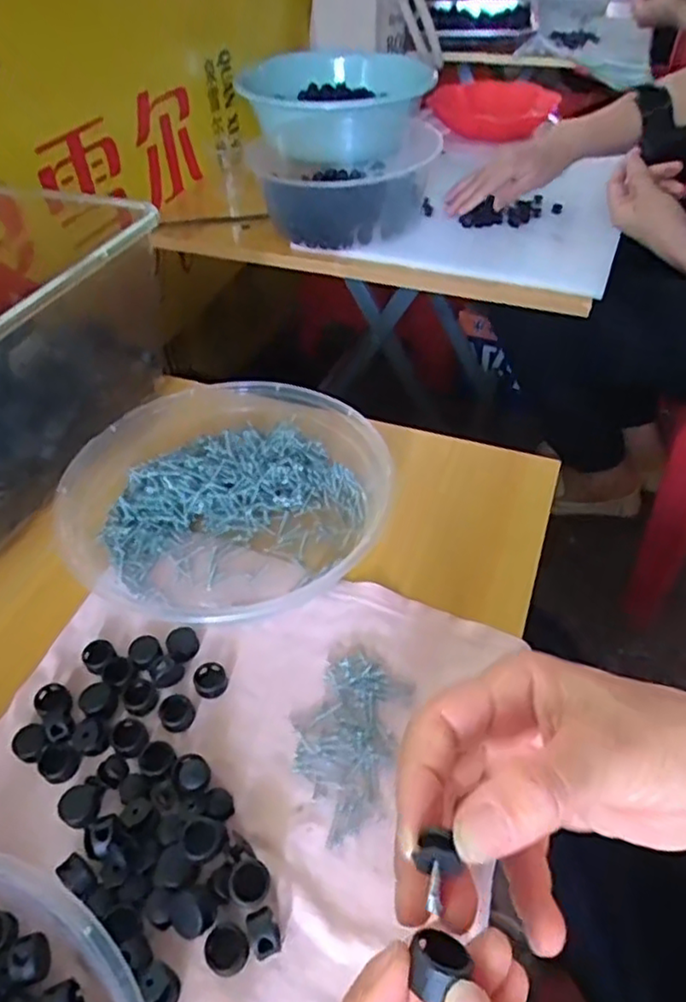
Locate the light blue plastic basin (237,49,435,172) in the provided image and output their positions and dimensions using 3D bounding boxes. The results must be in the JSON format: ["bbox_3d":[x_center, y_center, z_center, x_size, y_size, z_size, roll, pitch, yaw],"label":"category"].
[{"bbox_3d":[-0.015,-0.597,0.994,0.281,0.102,0.240,10,46,12],"label":"light blue plastic basin"}]

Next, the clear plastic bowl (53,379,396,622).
[{"bbox_3d":[-0.079,-0.006,0.429,0.207,0.039,0.183,-20,48,-17],"label":"clear plastic bowl"}]

